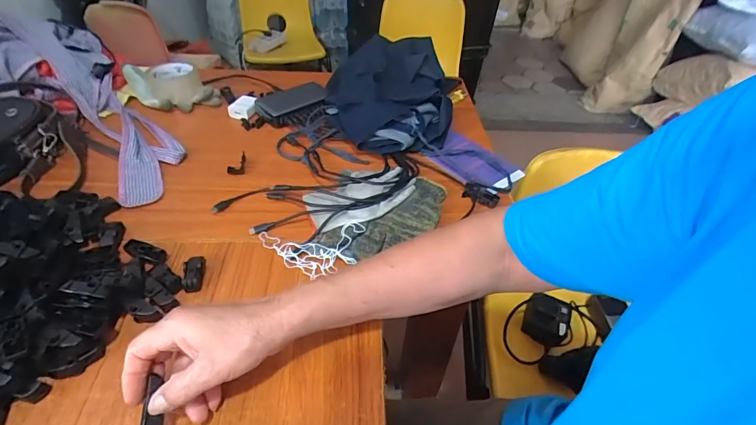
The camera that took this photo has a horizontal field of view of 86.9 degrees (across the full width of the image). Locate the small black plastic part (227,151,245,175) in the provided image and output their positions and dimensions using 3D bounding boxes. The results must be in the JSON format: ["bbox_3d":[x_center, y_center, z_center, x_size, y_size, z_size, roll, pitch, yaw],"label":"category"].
[{"bbox_3d":[-0.215,-0.074,0.607,0.025,0.010,0.050,-3,44,-9],"label":"small black plastic part"}]

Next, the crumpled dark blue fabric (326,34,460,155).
[{"bbox_3d":[0.027,-0.219,0.723,0.226,0.080,0.320,8,43,3],"label":"crumpled dark blue fabric"}]

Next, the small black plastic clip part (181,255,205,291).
[{"bbox_3d":[-0.208,0.066,0.451,0.022,0.015,0.046,-6,44,-11],"label":"small black plastic clip part"}]

